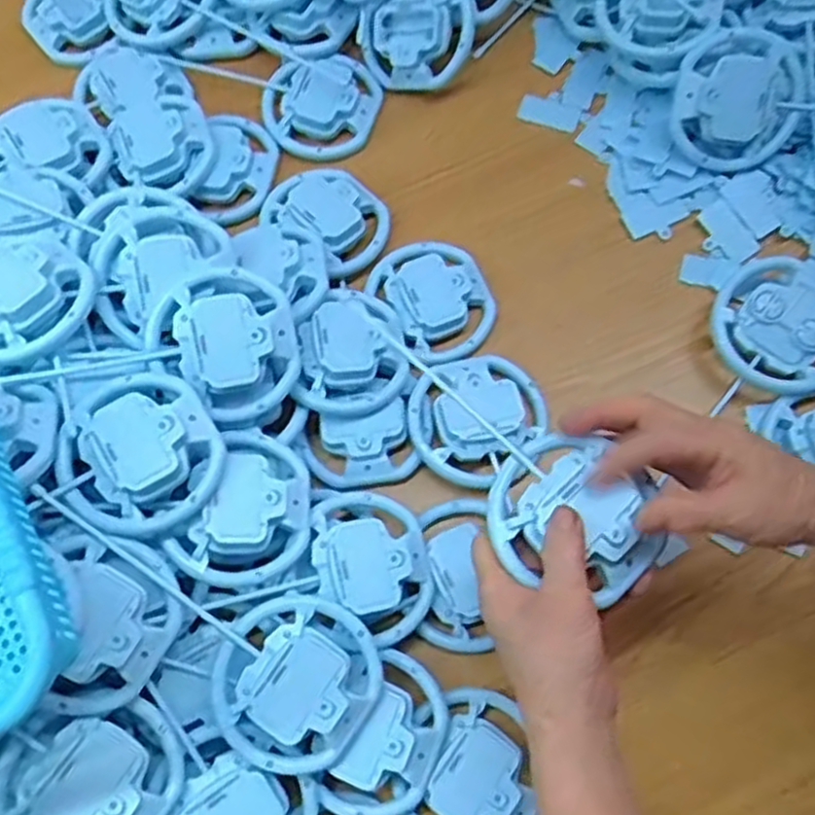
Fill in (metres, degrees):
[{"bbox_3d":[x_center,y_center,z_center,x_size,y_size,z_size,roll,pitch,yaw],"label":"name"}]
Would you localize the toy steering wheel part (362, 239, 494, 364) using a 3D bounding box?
[{"bbox_3d":[0.024,-0.088,0.616,0.080,0.028,0.104,-34,74,-8],"label":"toy steering wheel part"}]

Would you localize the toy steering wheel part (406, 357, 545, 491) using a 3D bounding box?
[{"bbox_3d":[0.051,0.002,0.577,0.088,0.026,0.104,43,79,13],"label":"toy steering wheel part"}]

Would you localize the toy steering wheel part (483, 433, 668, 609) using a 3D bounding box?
[{"bbox_3d":[0.099,0.058,0.453,0.098,0.028,0.089,18,74,7],"label":"toy steering wheel part"}]

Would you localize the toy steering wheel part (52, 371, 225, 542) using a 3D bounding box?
[{"bbox_3d":[-0.171,0.028,0.488,0.098,0.029,0.099,-1,73,2],"label":"toy steering wheel part"}]

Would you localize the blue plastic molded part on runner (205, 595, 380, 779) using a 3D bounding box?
[{"bbox_3d":[-0.070,0.169,0.480,0.096,0.030,0.101,-1,73,2],"label":"blue plastic molded part on runner"}]

